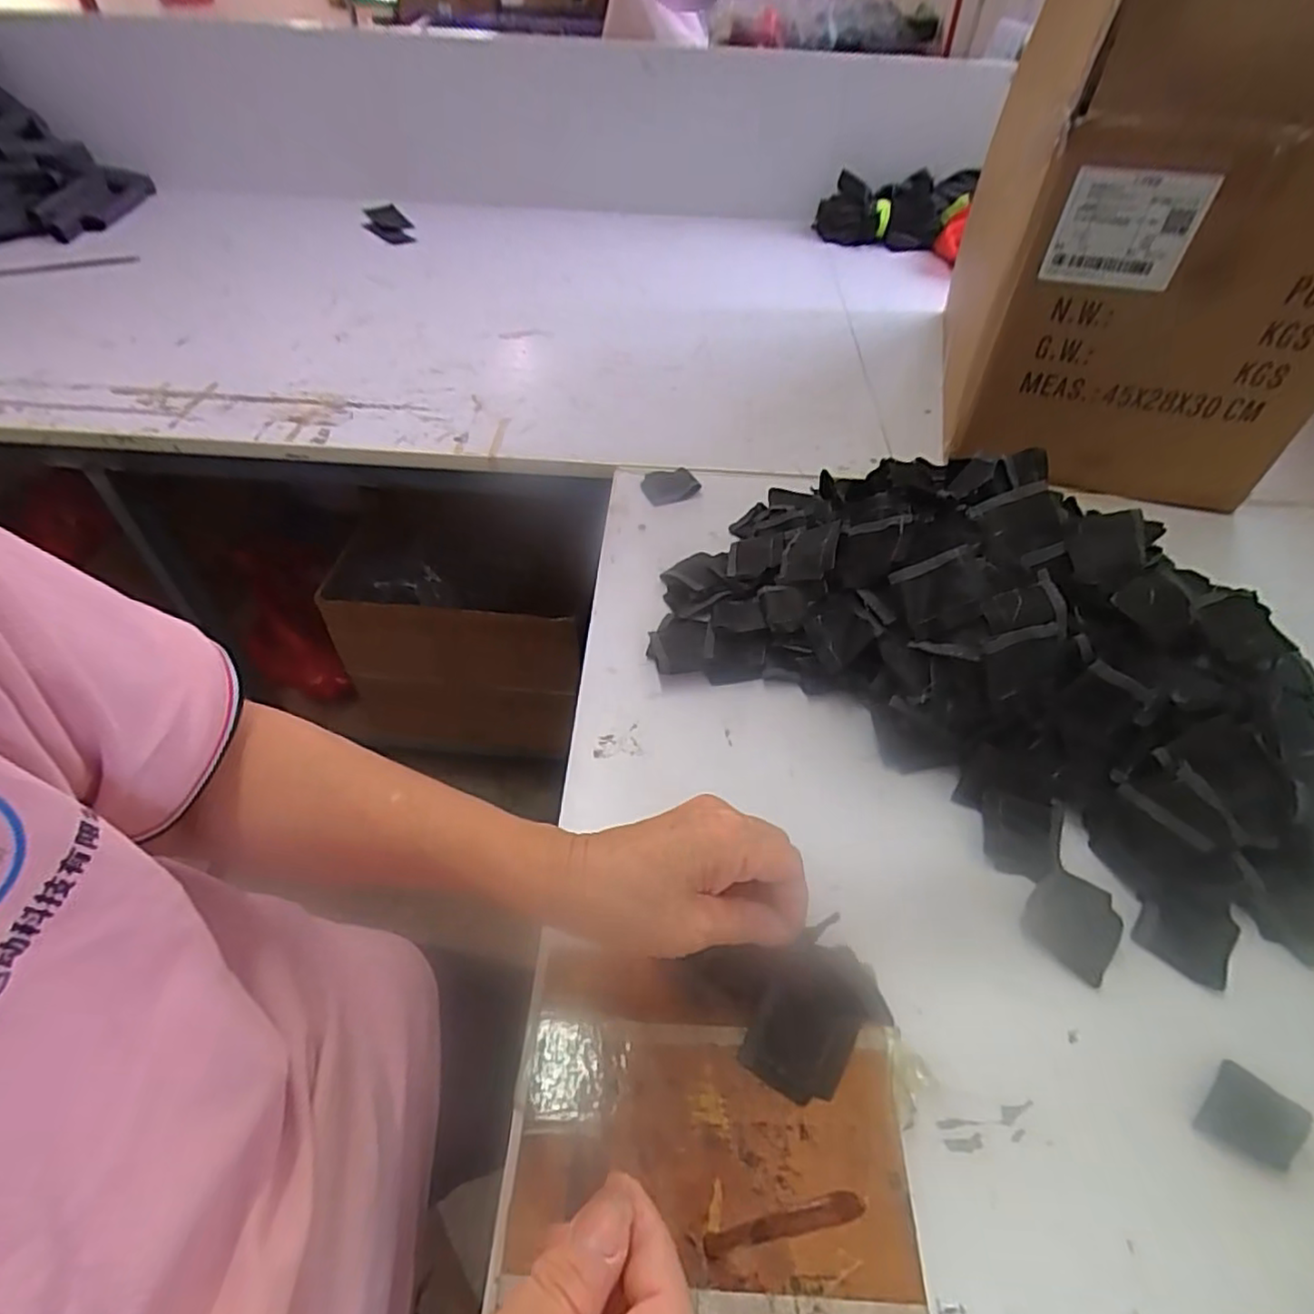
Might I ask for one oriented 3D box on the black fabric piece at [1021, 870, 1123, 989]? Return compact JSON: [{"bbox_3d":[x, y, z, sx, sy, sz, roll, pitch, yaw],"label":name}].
[{"bbox_3d":[0.243,0.153,0.386,0.045,0.014,0.052,32,55,26],"label":"black fabric piece"}]

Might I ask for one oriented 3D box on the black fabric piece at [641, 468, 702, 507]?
[{"bbox_3d":[0.011,-0.178,0.687,0.051,0.012,0.051,-18,50,-16],"label":"black fabric piece"}]

